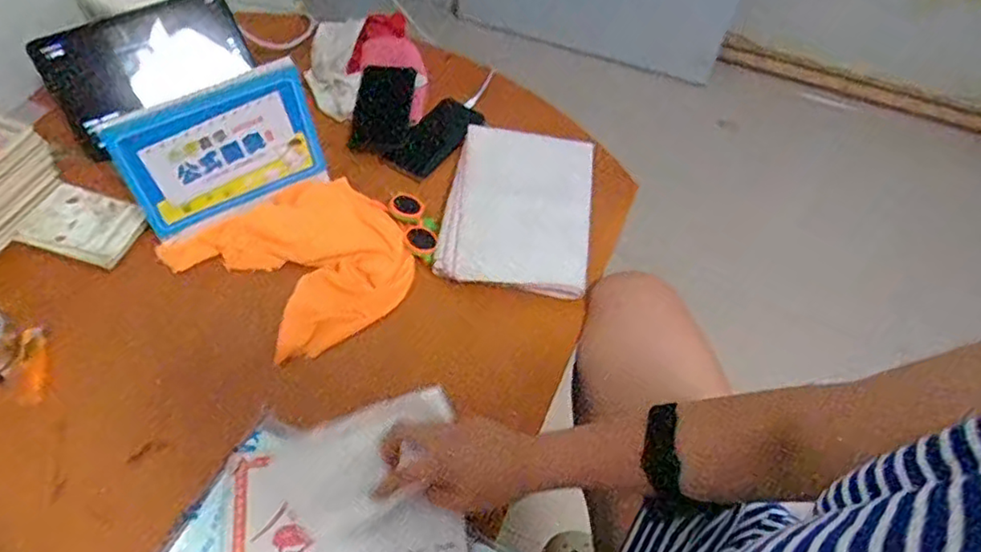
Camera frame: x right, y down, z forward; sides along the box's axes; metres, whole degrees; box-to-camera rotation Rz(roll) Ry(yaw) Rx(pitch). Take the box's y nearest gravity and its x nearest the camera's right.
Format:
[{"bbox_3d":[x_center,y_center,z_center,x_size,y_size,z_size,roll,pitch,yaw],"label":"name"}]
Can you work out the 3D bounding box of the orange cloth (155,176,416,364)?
[{"bbox_3d":[-0.221,-0.014,0.736,0.237,0.048,0.198,-28,61,-21],"label":"orange cloth"}]

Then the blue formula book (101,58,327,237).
[{"bbox_3d":[-0.300,-0.141,0.717,0.209,0.149,0.014,-27,48,-20],"label":"blue formula book"}]

